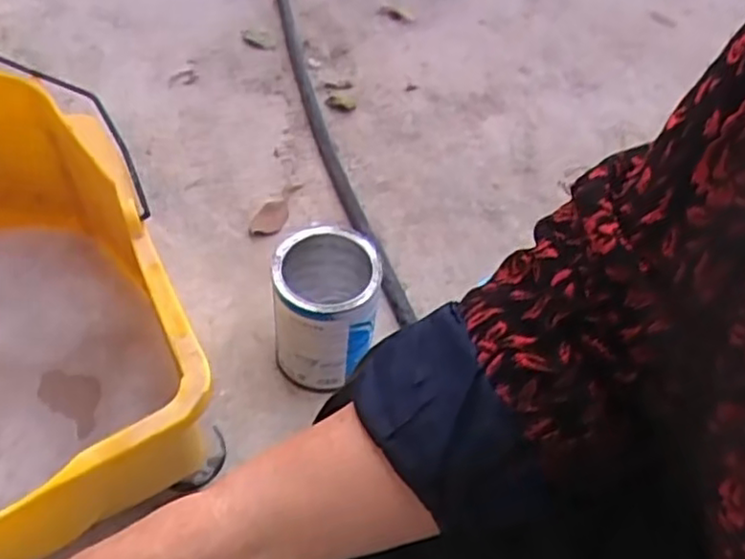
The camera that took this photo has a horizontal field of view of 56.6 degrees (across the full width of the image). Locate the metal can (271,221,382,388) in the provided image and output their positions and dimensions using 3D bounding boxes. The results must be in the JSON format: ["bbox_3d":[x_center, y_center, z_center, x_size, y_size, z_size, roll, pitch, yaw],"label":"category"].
[{"bbox_3d":[-0.059,0.040,0.867,0.120,0.189,0.131,2,53,-3],"label":"metal can"}]

